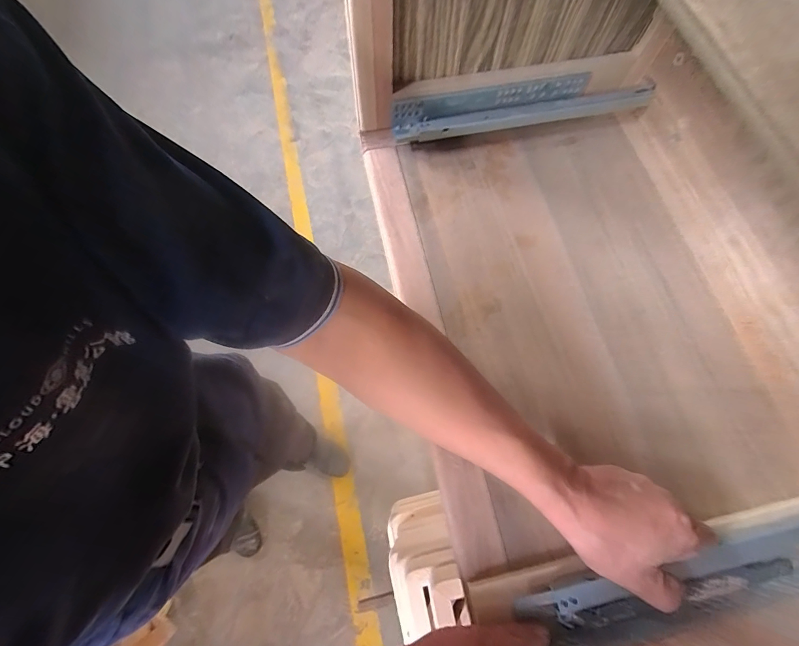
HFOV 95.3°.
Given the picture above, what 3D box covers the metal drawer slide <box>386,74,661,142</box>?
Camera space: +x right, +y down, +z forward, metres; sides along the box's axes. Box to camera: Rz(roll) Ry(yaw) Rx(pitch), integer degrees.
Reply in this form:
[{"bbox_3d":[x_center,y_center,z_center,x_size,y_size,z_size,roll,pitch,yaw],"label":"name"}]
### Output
[{"bbox_3d":[0.169,-0.289,0.494,0.356,0.057,0.040,-12,70,-4],"label":"metal drawer slide"}]

